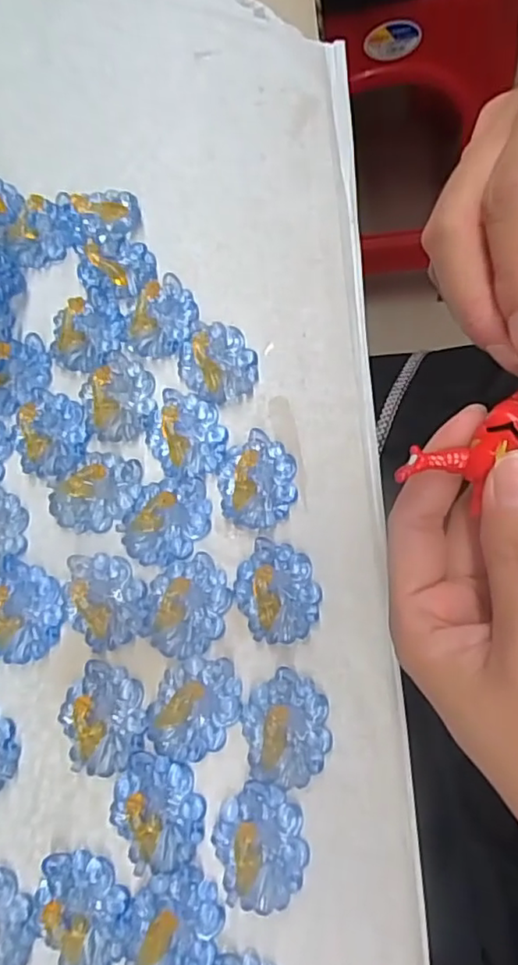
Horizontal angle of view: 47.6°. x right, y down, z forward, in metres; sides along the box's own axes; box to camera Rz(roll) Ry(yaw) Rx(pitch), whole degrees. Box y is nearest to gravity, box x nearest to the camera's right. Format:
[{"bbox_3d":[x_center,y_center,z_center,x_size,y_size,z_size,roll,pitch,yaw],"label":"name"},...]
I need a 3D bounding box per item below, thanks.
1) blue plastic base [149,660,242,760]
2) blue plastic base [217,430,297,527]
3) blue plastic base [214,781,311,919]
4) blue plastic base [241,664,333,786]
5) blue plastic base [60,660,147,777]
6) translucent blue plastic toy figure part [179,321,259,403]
[{"bbox_3d":[-0.023,0.080,0.208,0.029,0.009,0.036,24,79,11],"label":"blue plastic base"},{"bbox_3d":[-0.001,-0.001,0.229,0.030,0.006,0.037,-3,75,5],"label":"blue plastic base"},{"bbox_3d":[0.000,0.121,0.197,0.030,0.005,0.037,-11,75,2],"label":"blue plastic base"},{"bbox_3d":[0.010,0.086,0.206,0.030,0.004,0.036,-6,75,4],"label":"blue plastic base"},{"bbox_3d":[-0.056,0.085,0.213,0.029,0.006,0.037,-14,74,2],"label":"blue plastic base"},{"bbox_3d":[-0.017,-0.051,0.242,0.032,0.008,0.035,-1,75,5],"label":"translucent blue plastic toy figure part"}]

